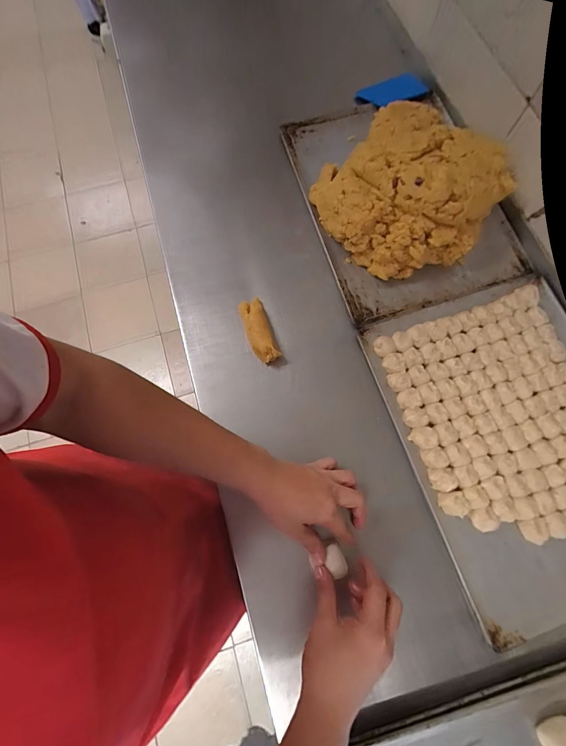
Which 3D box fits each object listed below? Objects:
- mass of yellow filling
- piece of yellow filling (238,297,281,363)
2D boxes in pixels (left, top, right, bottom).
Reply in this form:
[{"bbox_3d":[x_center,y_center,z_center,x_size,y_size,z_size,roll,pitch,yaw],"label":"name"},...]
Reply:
[{"bbox_3d":[0.216,-0.320,0.552,0.277,0.107,0.297,41,78,11],"label":"mass of yellow filling"},{"bbox_3d":[-0.039,-0.067,0.525,0.041,0.031,0.116,-19,75,-5],"label":"piece of yellow filling"}]

